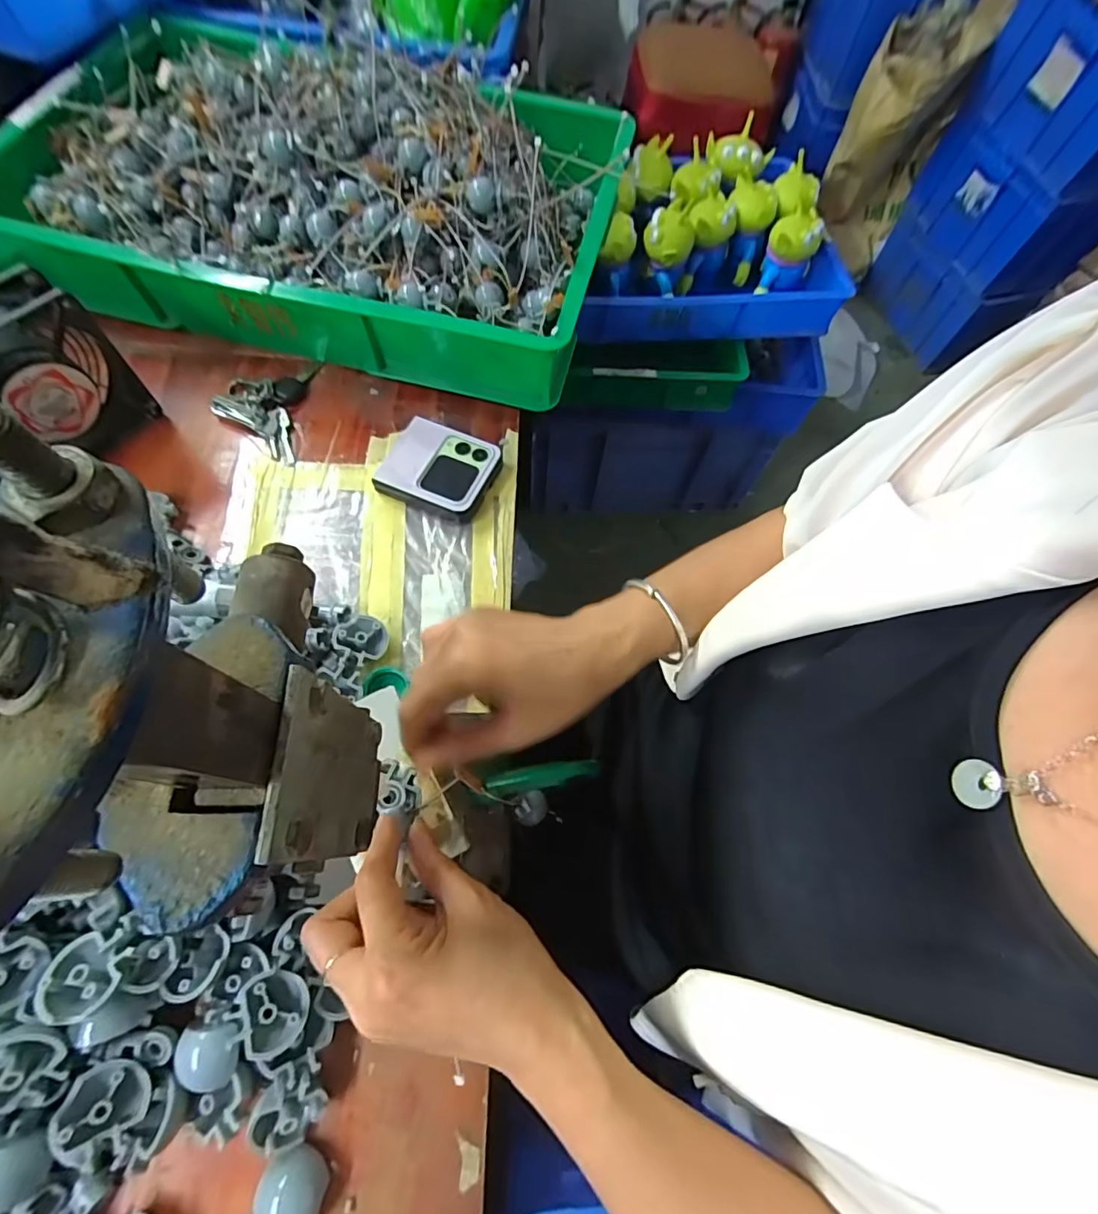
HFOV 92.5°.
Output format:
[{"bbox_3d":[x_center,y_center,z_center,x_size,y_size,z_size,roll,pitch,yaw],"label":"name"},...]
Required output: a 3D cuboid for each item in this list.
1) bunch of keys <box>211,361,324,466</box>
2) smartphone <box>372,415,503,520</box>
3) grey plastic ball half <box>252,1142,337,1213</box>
[{"bbox_3d":[-0.255,-0.185,0.467,0.080,0.014,0.114,7,66,0],"label":"bunch of keys"},{"bbox_3d":[-0.091,-0.116,0.444,0.086,0.023,0.076,21,67,6],"label":"smartphone"},{"bbox_3d":[-0.130,0.295,0.265,0.032,0.017,0.034,37,70,12],"label":"grey plastic ball half"}]

